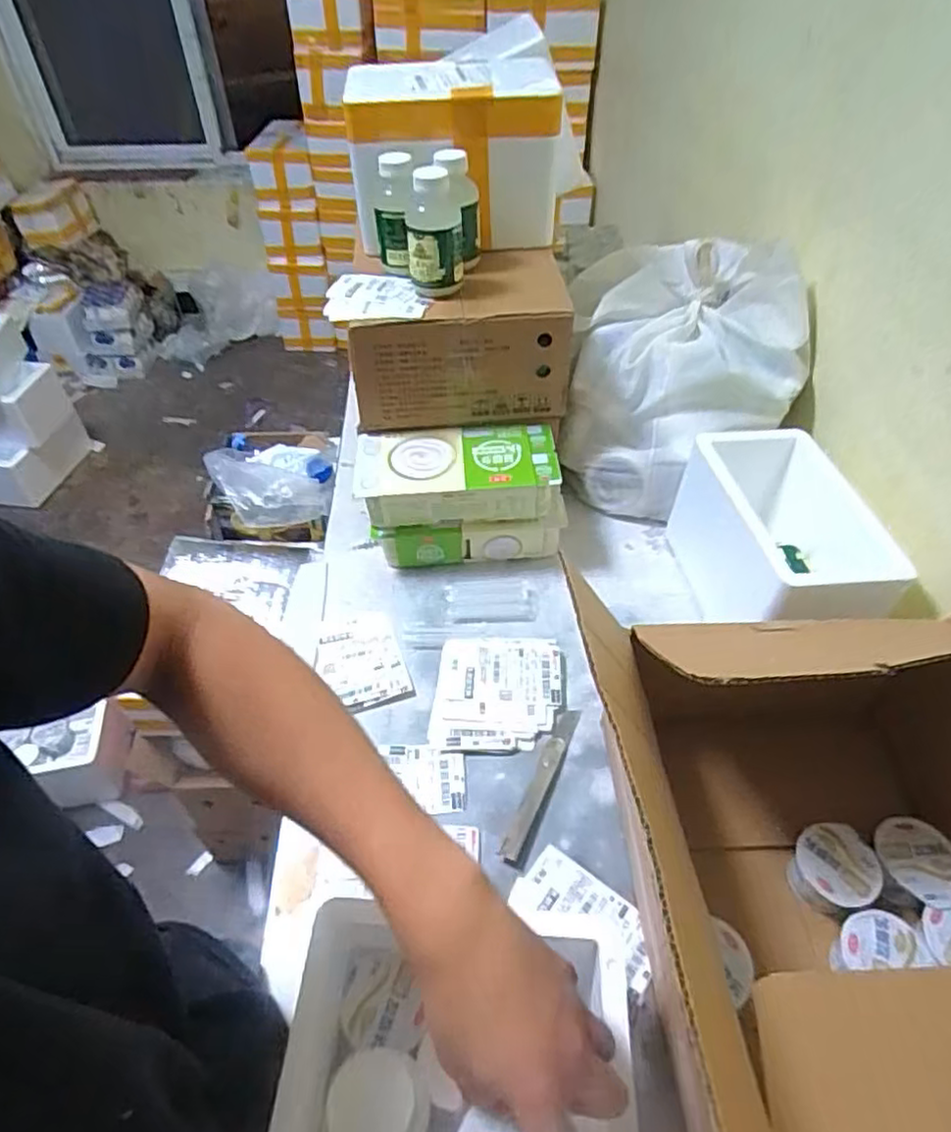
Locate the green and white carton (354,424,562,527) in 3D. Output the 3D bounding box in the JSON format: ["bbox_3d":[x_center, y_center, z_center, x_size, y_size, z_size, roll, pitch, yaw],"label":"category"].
[{"bbox_3d":[-0.025,-0.115,0.860,0.245,0.071,0.117,-1,46,-1],"label":"green and white carton"}]

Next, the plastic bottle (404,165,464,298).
[{"bbox_3d":[-0.048,-0.380,0.772,0.064,0.124,0.057,-1,46,0],"label":"plastic bottle"}]

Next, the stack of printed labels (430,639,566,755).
[{"bbox_3d":[0.026,0.140,0.758,0.140,0.021,0.139,3,46,3],"label":"stack of printed labels"}]

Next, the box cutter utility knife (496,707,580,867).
[{"bbox_3d":[0.066,0.219,0.684,0.024,0.004,0.177,20,51,15],"label":"box cutter utility knife"}]

